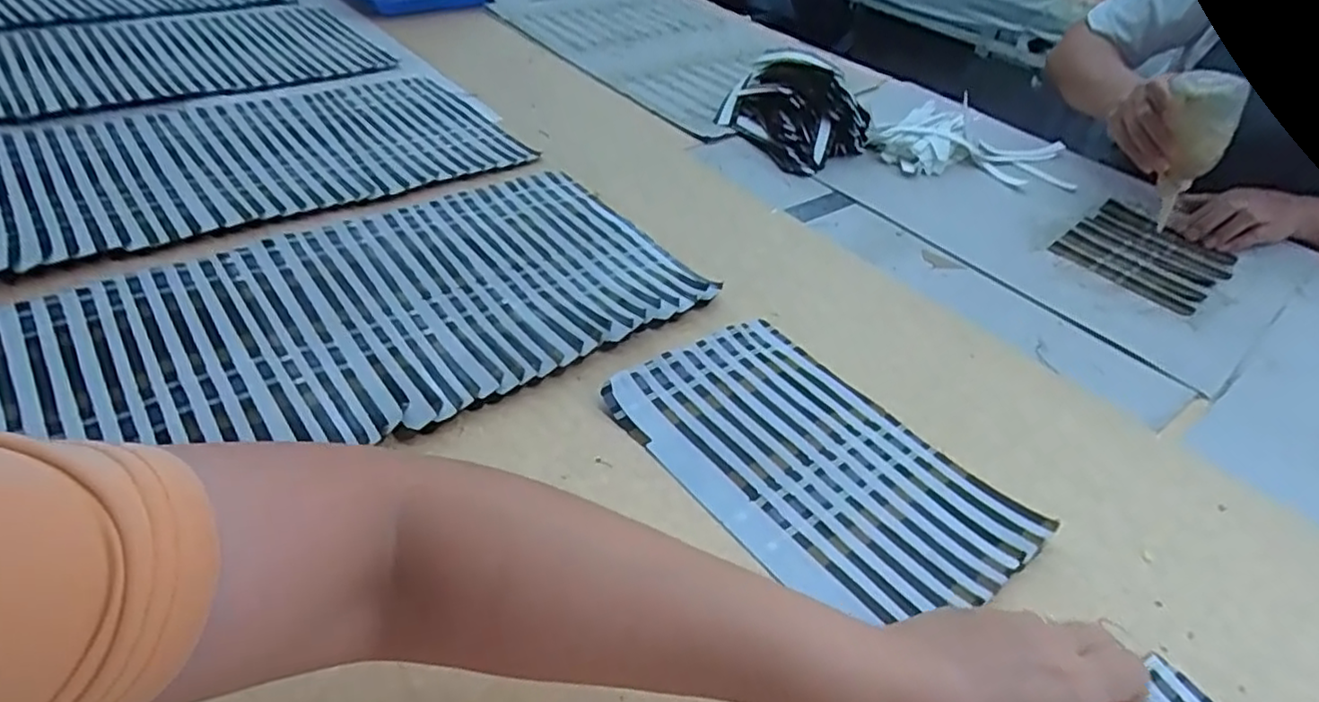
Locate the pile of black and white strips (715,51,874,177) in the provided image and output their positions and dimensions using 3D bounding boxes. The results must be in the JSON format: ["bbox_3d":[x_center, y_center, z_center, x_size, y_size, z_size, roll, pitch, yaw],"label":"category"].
[{"bbox_3d":[0.155,-0.310,0.818,0.114,0.094,0.195,-27,52,-30],"label":"pile of black and white strips"}]

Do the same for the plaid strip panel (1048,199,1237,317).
[{"bbox_3d":[0.512,-0.102,0.698,0.156,0.009,0.138,-29,53,-31],"label":"plaid strip panel"}]

